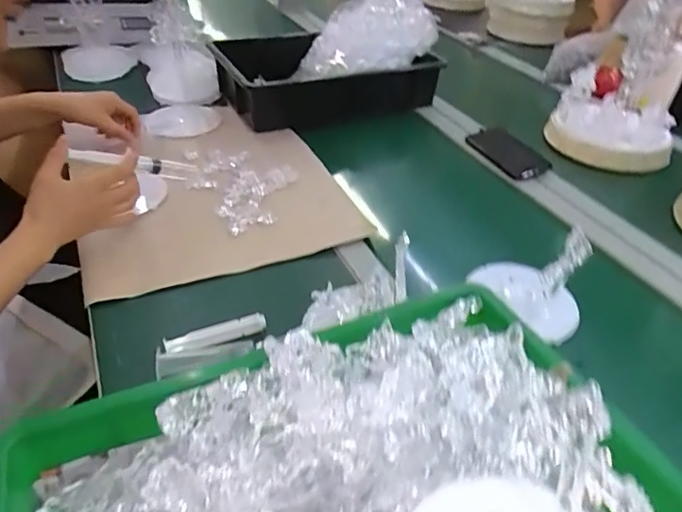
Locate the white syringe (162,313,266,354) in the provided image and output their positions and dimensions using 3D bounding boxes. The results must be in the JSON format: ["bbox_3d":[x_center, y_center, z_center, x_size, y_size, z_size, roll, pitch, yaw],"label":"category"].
[{"bbox_3d":[-0.130,0.081,0.547,0.103,0.016,0.017,-13,42,-21],"label":"white syringe"}]

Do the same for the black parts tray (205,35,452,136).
[{"bbox_3d":[-0.029,-0.350,1.005,0.381,0.097,0.239,-14,42,-21],"label":"black parts tray"}]

